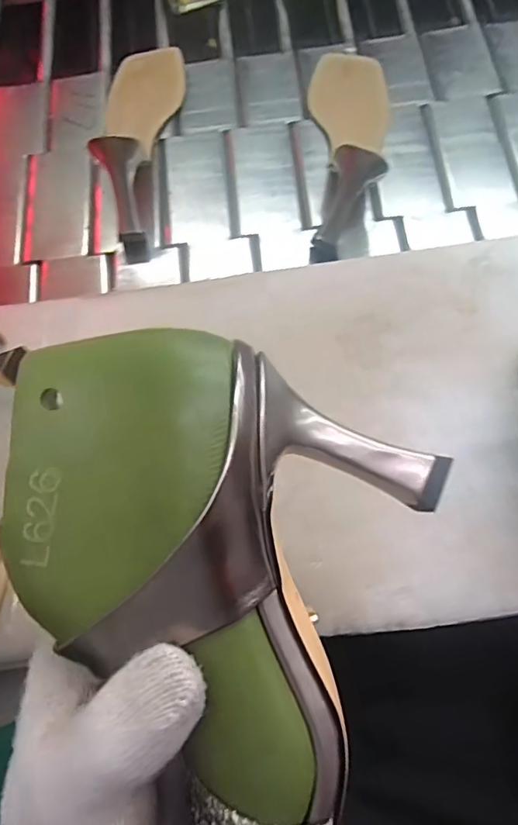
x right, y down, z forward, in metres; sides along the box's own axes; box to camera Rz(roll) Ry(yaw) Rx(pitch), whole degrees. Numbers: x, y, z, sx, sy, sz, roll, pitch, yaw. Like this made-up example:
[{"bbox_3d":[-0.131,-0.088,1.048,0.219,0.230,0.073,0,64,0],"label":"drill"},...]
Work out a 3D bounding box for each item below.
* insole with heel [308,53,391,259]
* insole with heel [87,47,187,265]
[{"bbox_3d":[0.080,-0.252,0.459,0.073,0.068,0.229,4,69,4],"label":"insole with heel"},{"bbox_3d":[-0.116,-0.265,0.474,0.069,0.069,0.245,1,69,3],"label":"insole with heel"}]

